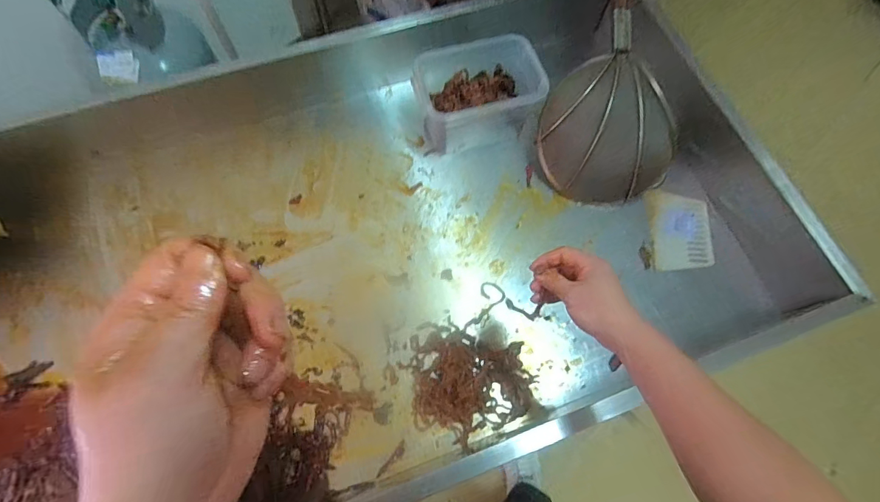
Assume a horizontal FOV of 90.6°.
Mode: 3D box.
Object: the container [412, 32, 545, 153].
[{"bbox_3d":[0.067,-0.301,0.867,0.220,0.146,0.159,-12,70,-7],"label":"container"}]

